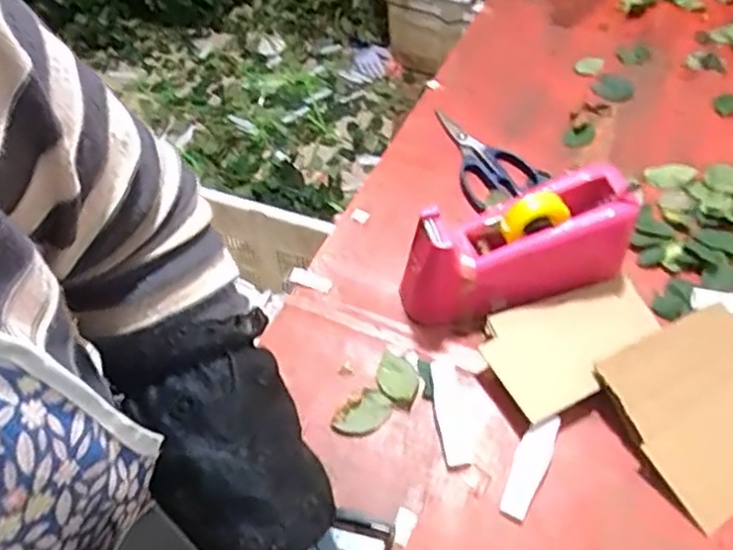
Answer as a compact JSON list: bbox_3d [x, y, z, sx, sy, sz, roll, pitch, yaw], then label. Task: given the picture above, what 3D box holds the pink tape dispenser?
[{"bbox_3d":[0.128,-0.028,0.578,0.215,0.100,0.077,-22,54,4],"label":"pink tape dispenser"}]

